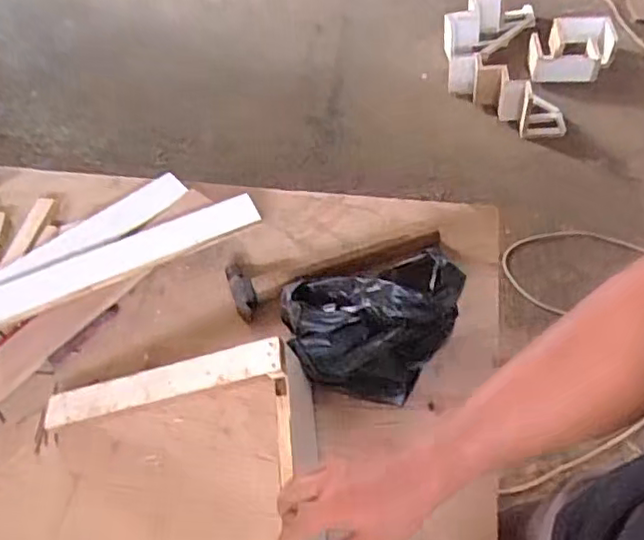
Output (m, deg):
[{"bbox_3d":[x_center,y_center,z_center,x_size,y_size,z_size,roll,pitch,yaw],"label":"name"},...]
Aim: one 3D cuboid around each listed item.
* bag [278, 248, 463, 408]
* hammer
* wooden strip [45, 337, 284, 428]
[{"bbox_3d":[0.058,0.061,0.789,0.213,0.096,0.171,7,52,9],"label":"bag"},{"bbox_3d":[0.021,-0.012,0.888,0.307,0.026,0.087,-16,53,-10],"label":"hammer"},{"bbox_3d":[-0.190,0.132,0.744,0.300,0.014,0.043,-15,53,11],"label":"wooden strip"}]

